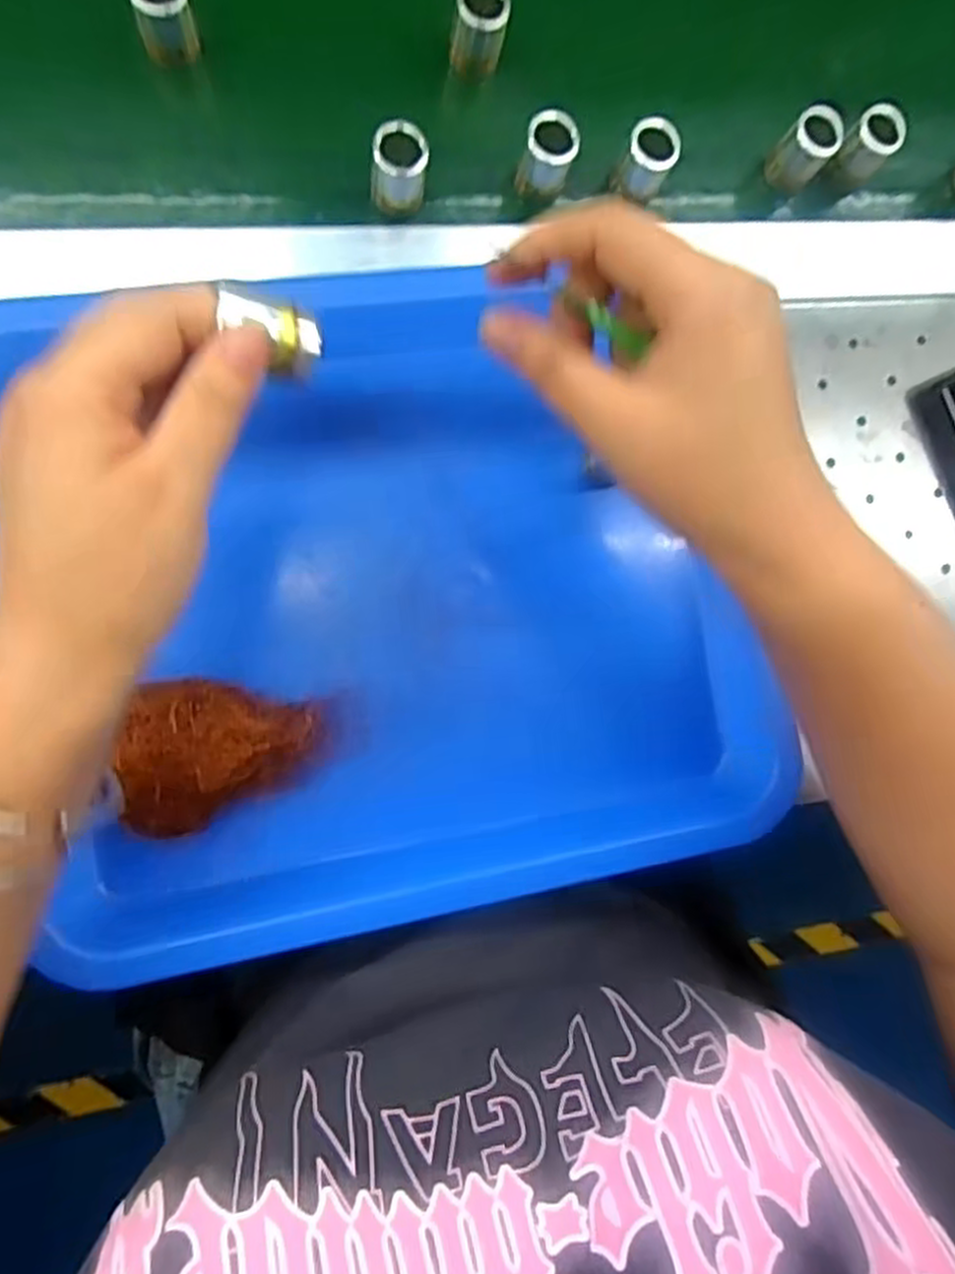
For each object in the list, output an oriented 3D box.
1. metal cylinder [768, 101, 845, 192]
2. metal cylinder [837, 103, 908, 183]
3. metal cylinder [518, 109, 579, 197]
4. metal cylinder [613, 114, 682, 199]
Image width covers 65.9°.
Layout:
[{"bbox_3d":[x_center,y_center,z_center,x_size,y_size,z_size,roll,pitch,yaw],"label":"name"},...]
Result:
[{"bbox_3d":[0.159,-0.236,0.357,0.023,0.029,0.020,44,81,-7],"label":"metal cylinder"},{"bbox_3d":[0.191,-0.240,0.366,0.022,0.035,0.024,0,88,-11],"label":"metal cylinder"},{"bbox_3d":[0.031,-0.212,0.329,0.022,0.037,0.017,14,86,-10],"label":"metal cylinder"},{"bbox_3d":[0.079,-0.220,0.341,0.022,0.030,0.018,25,84,-9],"label":"metal cylinder"}]

